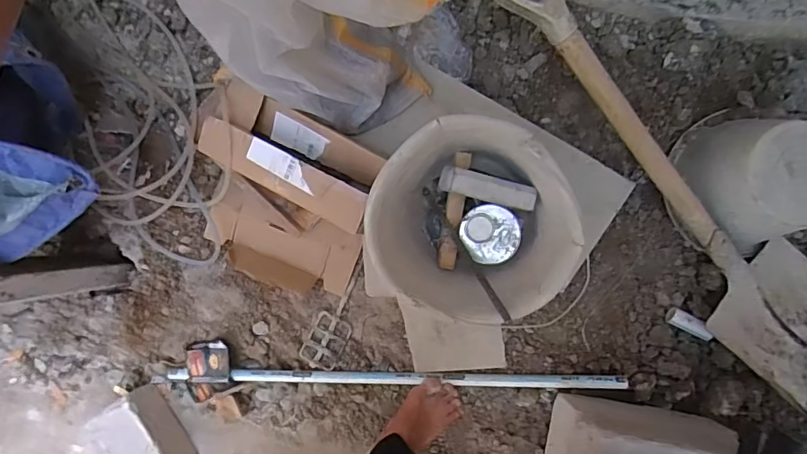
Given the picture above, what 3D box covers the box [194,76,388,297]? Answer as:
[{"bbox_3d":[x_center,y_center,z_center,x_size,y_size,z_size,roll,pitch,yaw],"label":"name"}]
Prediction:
[{"bbox_3d":[-0.219,-0.040,0.917,0.308,0.162,0.326,25,95,6],"label":"box"}]

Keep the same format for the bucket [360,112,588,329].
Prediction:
[{"bbox_3d":[0.109,-0.005,0.813,0.269,0.239,0.289,0,92,7],"label":"bucket"}]

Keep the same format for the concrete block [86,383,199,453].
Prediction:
[{"bbox_3d":[-0.521,0.433,1.013,0.106,0.095,0.193,-34,88,7],"label":"concrete block"}]

